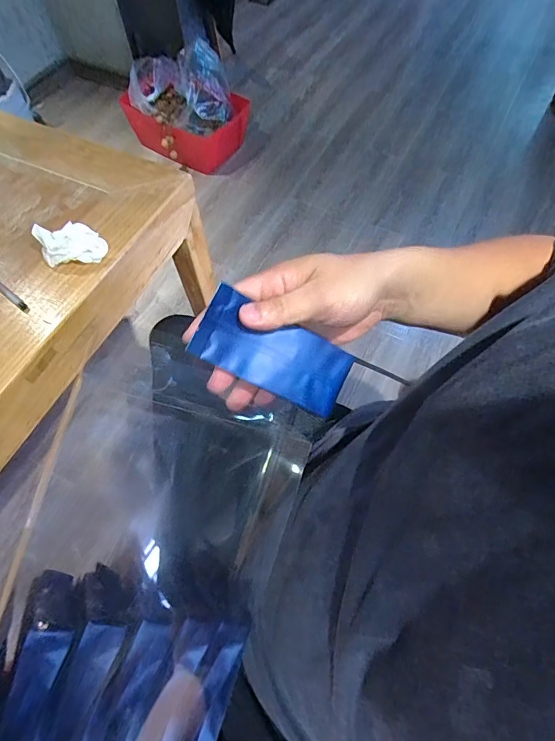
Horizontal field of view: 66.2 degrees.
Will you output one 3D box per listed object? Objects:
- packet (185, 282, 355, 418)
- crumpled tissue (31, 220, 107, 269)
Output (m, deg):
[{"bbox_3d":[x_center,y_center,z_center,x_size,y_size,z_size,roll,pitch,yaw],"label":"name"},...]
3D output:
[{"bbox_3d":[0.000,-0.012,0.318,0.121,0.004,0.052,26,85,-20],"label":"packet"},{"bbox_3d":[-0.270,-0.170,0.559,0.085,0.038,0.048,-10,62,-5],"label":"crumpled tissue"}]

